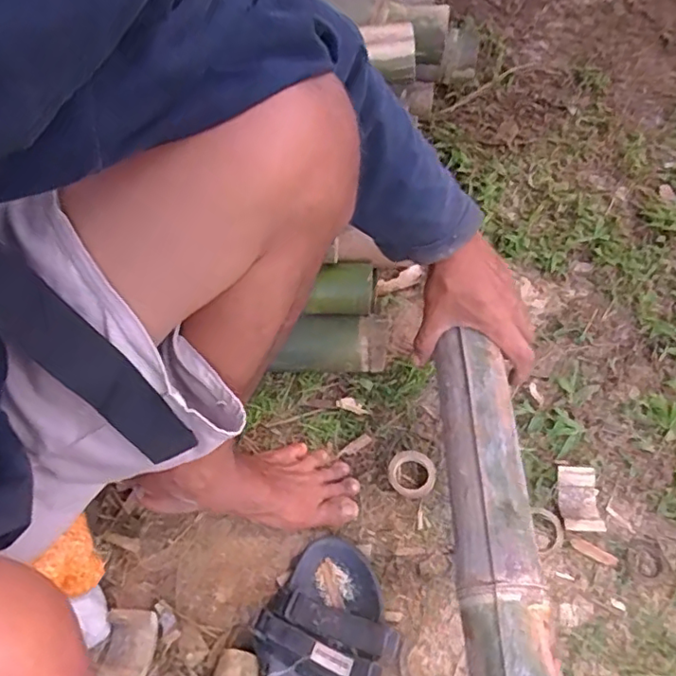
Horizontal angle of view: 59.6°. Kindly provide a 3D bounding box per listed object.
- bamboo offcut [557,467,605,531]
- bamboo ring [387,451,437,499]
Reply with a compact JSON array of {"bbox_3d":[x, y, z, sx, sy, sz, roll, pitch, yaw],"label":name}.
[{"bbox_3d":[0.273,0.183,0.671,0.044,0.018,0.073,2,58,2],"label":"bamboo offcut"},{"bbox_3d":[0.087,0.161,0.697,0.055,0.026,0.049,5,58,3],"label":"bamboo ring"}]

